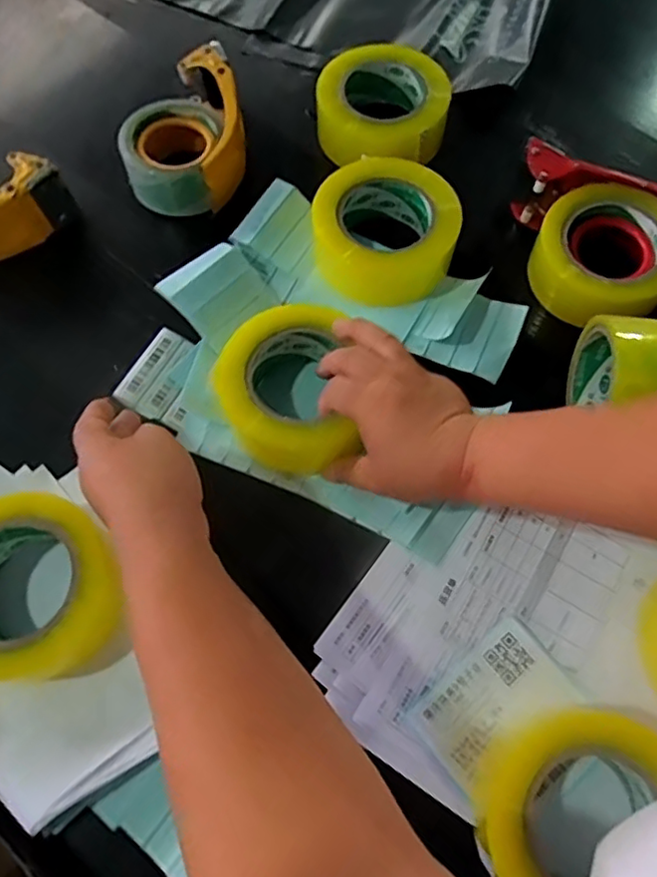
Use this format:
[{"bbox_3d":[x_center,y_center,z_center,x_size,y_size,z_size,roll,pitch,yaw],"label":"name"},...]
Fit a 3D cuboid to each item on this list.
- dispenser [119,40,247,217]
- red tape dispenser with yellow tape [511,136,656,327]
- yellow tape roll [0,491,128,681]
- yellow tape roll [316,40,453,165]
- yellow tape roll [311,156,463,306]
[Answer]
[{"bbox_3d":[-0.135,-0.295,0.584,0.111,0.062,0.153,-6,67,-3],"label":"dispenser"},{"bbox_3d":[0.231,-0.173,0.533,0.155,0.059,0.133,22,69,9],"label":"red tape dispenser with yellow tape"},{"bbox_3d":[-0.211,0.108,0.423,0.128,0.056,0.119,0,67,0],"label":"yellow tape roll"},{"bbox_3d":[0.058,-0.334,0.604,0.121,0.065,0.122,0,67,0],"label":"yellow tape roll"},{"bbox_3d":[0.052,-0.190,0.548,0.126,0.044,0.136,0,67,0],"label":"yellow tape roll"}]

